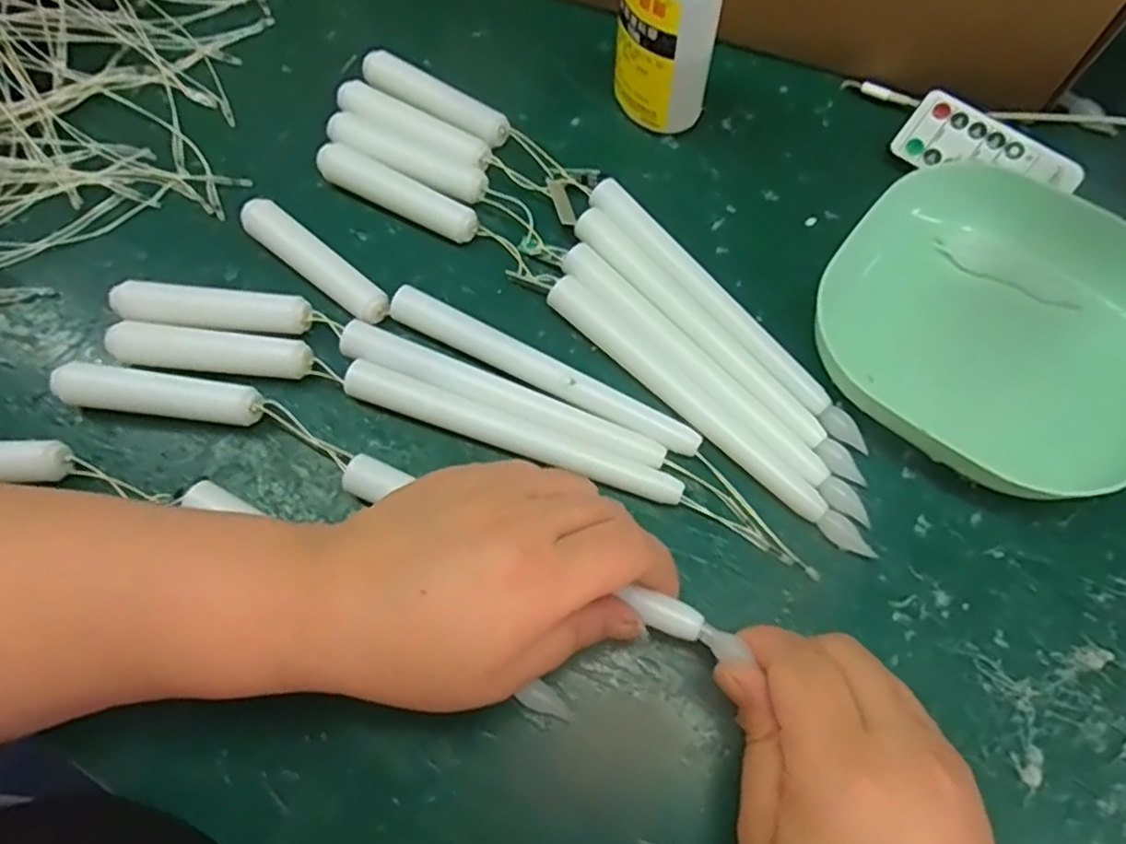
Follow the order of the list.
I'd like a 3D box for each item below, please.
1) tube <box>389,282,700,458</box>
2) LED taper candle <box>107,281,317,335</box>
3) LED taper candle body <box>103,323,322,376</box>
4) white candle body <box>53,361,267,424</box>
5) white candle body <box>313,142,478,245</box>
[{"bbox_3d":[-0.010,-0.023,0.312,0.151,0.014,0.014,25,70,12],"label":"tube"},{"bbox_3d":[-0.165,-0.052,0.329,0.095,0.017,0.017,6,67,5],"label":"LED taper candle"},{"bbox_3d":[-0.160,-0.032,0.321,0.094,0.016,0.018,3,67,4],"label":"LED taper candle body"},{"bbox_3d":[-0.180,-0.012,0.313,0.092,0.017,0.017,6,67,5],"label":"white candle body"},{"bbox_3d":[-0.084,-0.116,0.357,0.091,0.017,0.016,27,70,13],"label":"white candle body"}]

